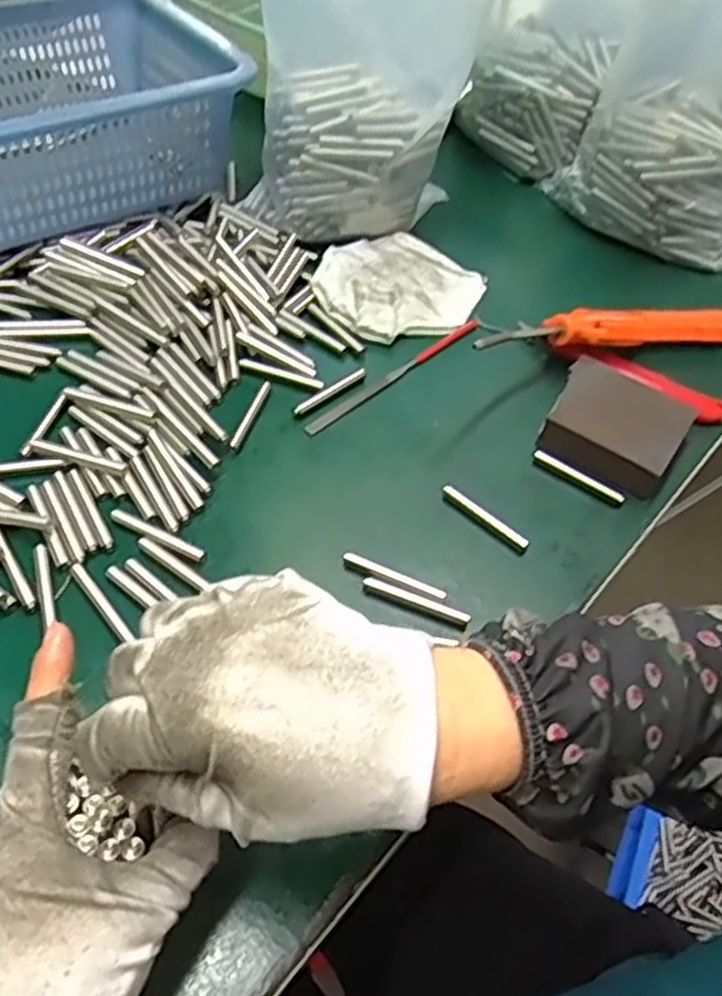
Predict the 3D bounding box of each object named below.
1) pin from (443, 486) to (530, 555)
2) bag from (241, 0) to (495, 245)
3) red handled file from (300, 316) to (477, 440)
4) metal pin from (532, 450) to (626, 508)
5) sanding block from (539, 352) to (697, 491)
[{"bbox_3d":[0.070,0.012,0.435,0.057,0.011,0.008,37,58,20],"label":"pin"},{"bbox_3d":[0.001,-0.284,0.521,0.138,0.204,0.095,-4,54,-9],"label":"bag"},{"bbox_3d":[0.025,-0.084,0.507,0.158,0.004,0.011,-36,64,-28],"label":"red handled file"},{"bbox_3d":[0.131,-0.012,0.459,0.058,0.008,0.007,30,56,16],"label":"metal pin"},{"bbox_3d":[0.160,-0.048,0.477,0.077,0.028,0.081,32,56,17],"label":"sanding block"}]

